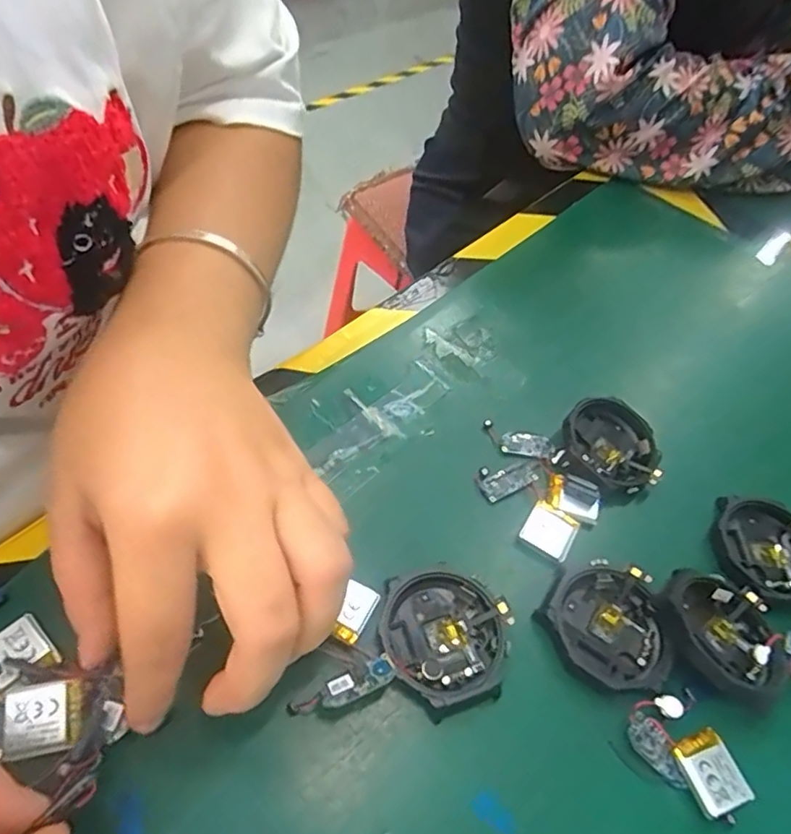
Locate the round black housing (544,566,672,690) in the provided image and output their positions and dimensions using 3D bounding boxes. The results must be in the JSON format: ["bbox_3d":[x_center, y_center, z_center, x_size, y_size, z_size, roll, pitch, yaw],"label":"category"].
[{"bbox_3d":[0.085,0.085,0.234,0.047,0.011,0.045,6,53,-5],"label":"round black housing"}]

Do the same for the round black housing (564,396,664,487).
[{"bbox_3d":[0.108,0.013,0.284,0.047,0.016,0.047,4,53,-6],"label":"round black housing"}]

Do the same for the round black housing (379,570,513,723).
[{"bbox_3d":[0.019,0.085,0.224,0.049,0.012,0.051,4,53,-6],"label":"round black housing"}]

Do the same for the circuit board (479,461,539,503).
[{"bbox_3d":[0.054,0.030,0.274,0.028,0.004,0.012,-22,60,-24],"label":"circuit board"}]

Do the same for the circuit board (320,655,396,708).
[{"bbox_3d":[-0.013,0.093,0.201,0.027,0.004,0.012,-19,32,-26],"label":"circuit board"}]

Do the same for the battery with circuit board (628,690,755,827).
[{"bbox_3d":[0.105,0.123,0.208,0.031,0.007,0.040,-10,56,-16],"label":"battery with circuit board"}]

